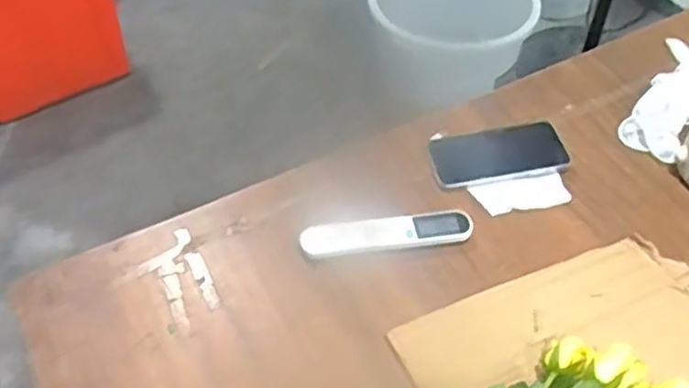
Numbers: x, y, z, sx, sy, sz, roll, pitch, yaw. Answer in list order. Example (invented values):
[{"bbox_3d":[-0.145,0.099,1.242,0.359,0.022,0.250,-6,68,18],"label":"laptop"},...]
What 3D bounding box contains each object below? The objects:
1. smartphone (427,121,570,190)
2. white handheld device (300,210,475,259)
[{"bbox_3d":[0.177,-0.047,0.839,0.167,0.008,0.079,-11,49,-14],"label":"smartphone"},{"bbox_3d":[0.044,0.043,0.744,0.173,0.015,0.038,-5,48,-8],"label":"white handheld device"}]

